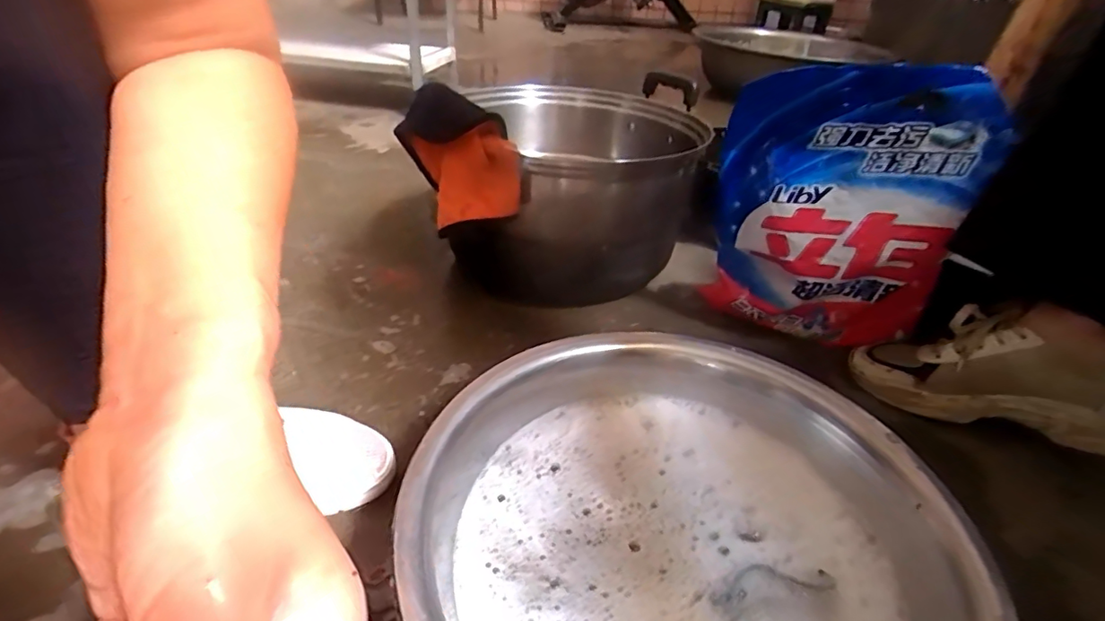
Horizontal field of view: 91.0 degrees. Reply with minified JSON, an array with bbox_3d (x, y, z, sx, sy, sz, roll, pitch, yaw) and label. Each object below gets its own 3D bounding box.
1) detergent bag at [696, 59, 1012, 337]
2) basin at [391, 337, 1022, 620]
[{"bbox_3d":[0.291,-0.100,0.574,0.237,0.285,0.083,15,35,15],"label":"detergent bag"},{"bbox_3d":[0.077,0.137,0.353,0.329,0.081,0.340,-1,28,1],"label":"basin"}]

